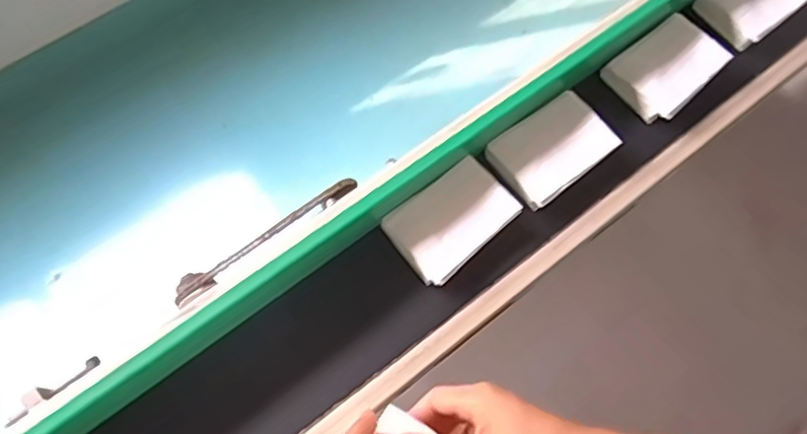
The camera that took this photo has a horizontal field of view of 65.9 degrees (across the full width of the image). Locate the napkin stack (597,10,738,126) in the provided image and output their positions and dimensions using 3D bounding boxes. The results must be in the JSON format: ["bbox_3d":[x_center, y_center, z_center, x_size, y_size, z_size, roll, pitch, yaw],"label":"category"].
[{"bbox_3d":[0.262,-0.150,0.616,0.110,0.027,0.081,-36,71,-16],"label":"napkin stack"}]

